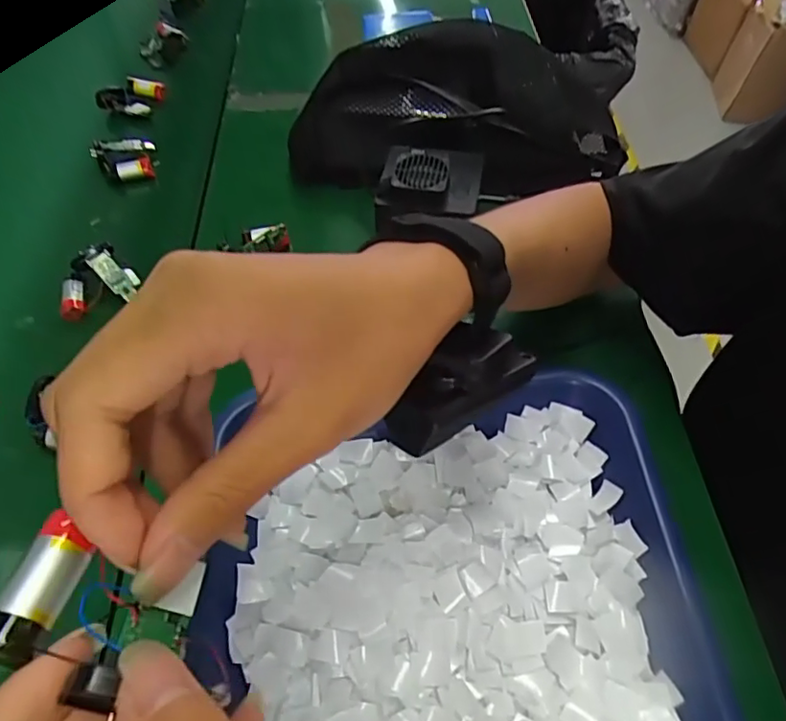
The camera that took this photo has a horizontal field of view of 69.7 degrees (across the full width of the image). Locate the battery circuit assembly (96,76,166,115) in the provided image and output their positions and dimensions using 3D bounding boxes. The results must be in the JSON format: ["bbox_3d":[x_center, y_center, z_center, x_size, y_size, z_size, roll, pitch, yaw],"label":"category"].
[{"bbox_3d":[-0.256,-0.257,0.554,0.046,0.018,0.049,20,57,12],"label":"battery circuit assembly"}]

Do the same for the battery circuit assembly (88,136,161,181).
[{"bbox_3d":[-0.239,-0.181,0.506,0.050,0.019,0.054,-22,59,-16],"label":"battery circuit assembly"}]

